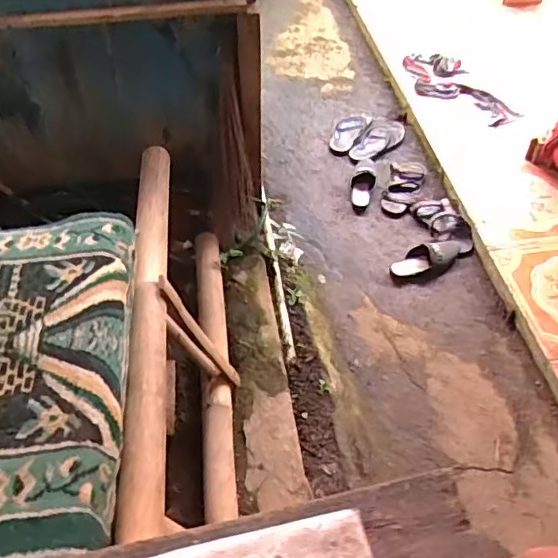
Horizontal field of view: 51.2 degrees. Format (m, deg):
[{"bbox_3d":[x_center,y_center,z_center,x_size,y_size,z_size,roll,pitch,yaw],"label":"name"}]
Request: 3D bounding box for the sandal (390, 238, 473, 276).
[{"bbox_3d":[0.475,-0.072,1.827,0.252,0.055,0.104,-23,55,-21],"label":"sandal"}]

